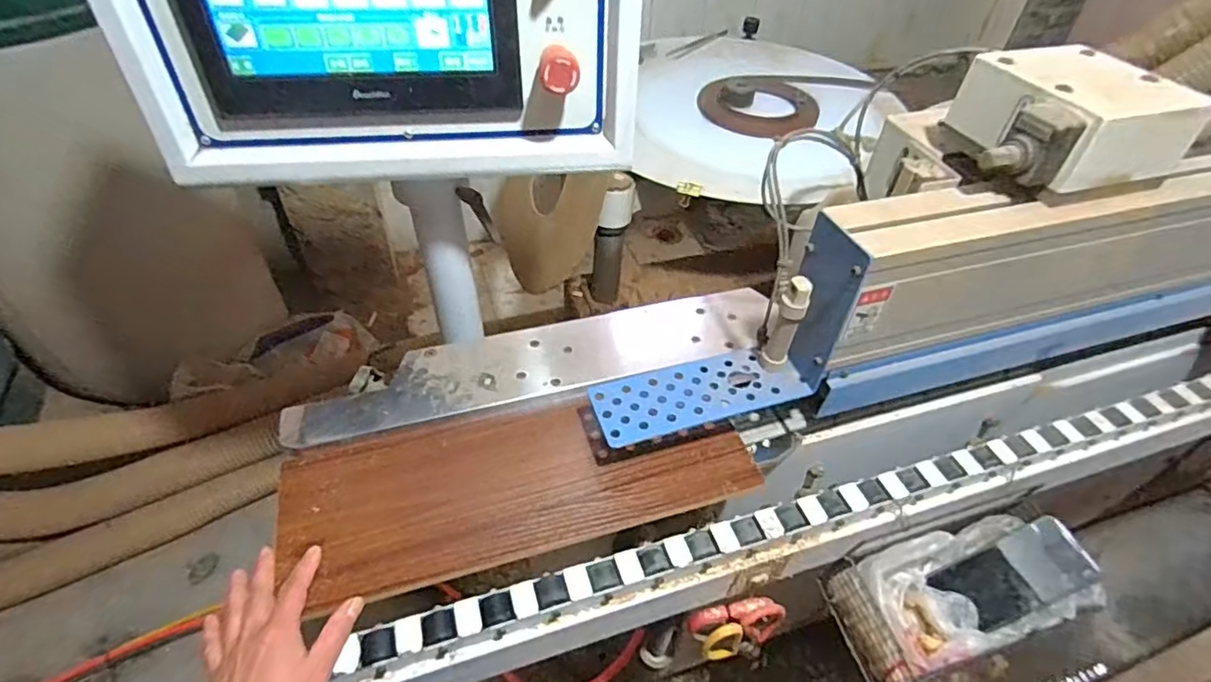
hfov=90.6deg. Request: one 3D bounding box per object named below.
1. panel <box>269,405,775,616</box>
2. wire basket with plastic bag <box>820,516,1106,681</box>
[{"bbox_3d":[-0.080,0.137,0.610,0.451,0.020,0.159,-13,54,-14],"label":"panel"},{"bbox_3d":[0.398,0.285,0.670,0.256,0.097,0.121,-10,48,-12],"label":"wire basket with plastic bag"}]

